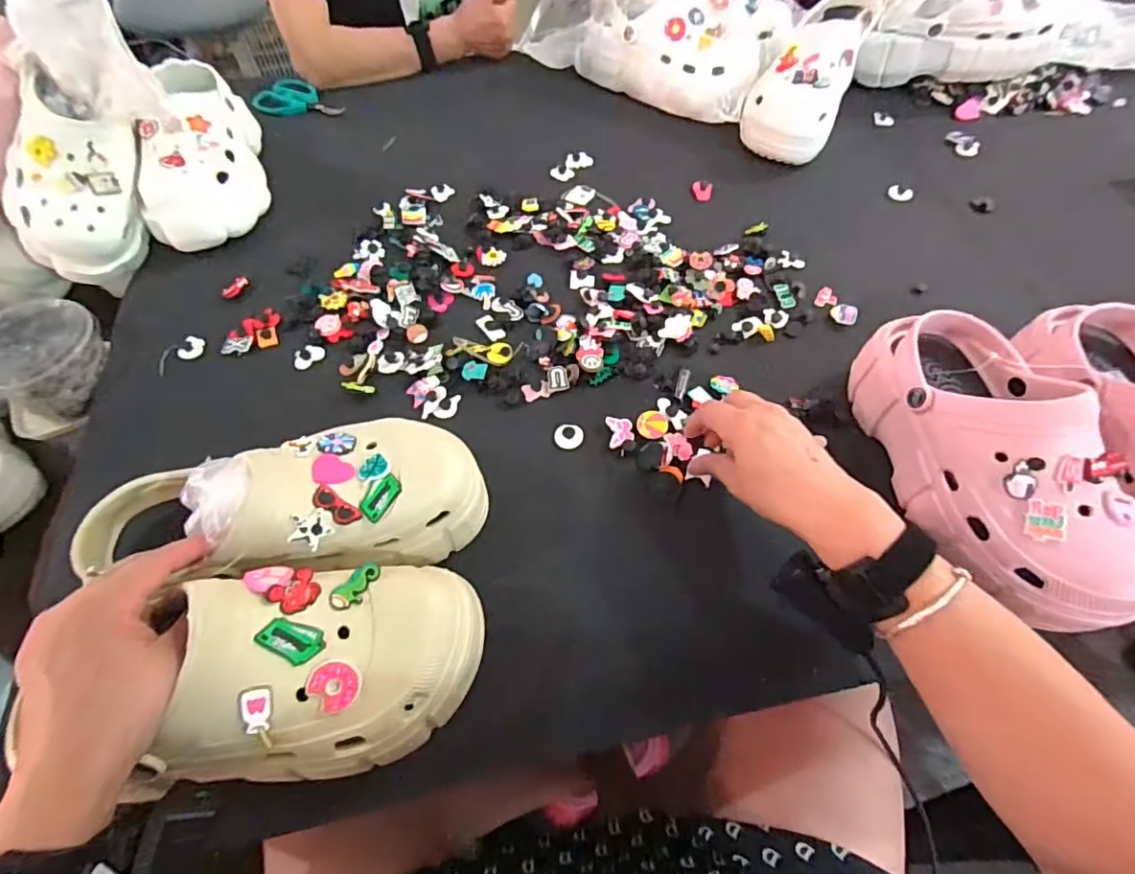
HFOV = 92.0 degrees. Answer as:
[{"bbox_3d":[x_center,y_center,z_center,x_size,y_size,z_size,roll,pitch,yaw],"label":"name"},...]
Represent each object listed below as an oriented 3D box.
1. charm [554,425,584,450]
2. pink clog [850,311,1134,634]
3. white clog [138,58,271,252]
[{"bbox_3d":[0.002,0.000,0.497,0.026,0.007,0.022,4,59,3],"label":"charm"},{"bbox_3d":[0.316,0.017,0.418,0.098,0.116,0.249,-7,59,-3],"label":"pink clog"},{"bbox_3d":[-0.428,-0.339,0.648,0.106,0.090,0.251,-6,72,-3],"label":"white clog"}]

